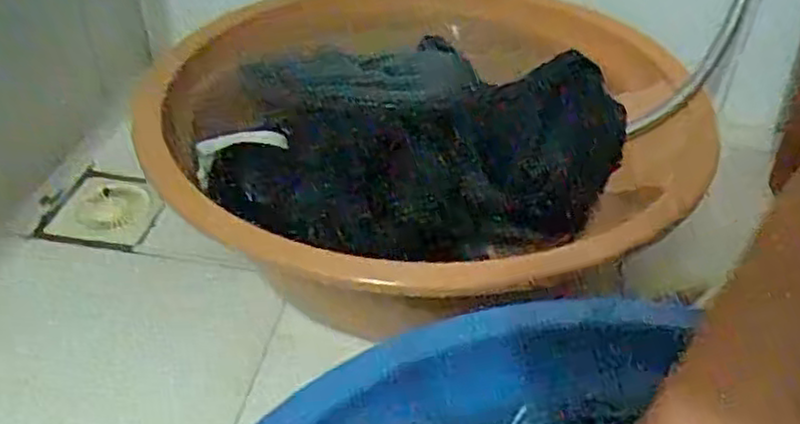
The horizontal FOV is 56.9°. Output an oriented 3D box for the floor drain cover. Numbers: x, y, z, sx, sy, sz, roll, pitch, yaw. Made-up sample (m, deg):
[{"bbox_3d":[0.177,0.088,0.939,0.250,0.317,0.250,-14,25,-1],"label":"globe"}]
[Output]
[{"bbox_3d":[-0.303,-0.005,0.775,0.118,0.010,0.118,10,39,8],"label":"floor drain cover"}]

